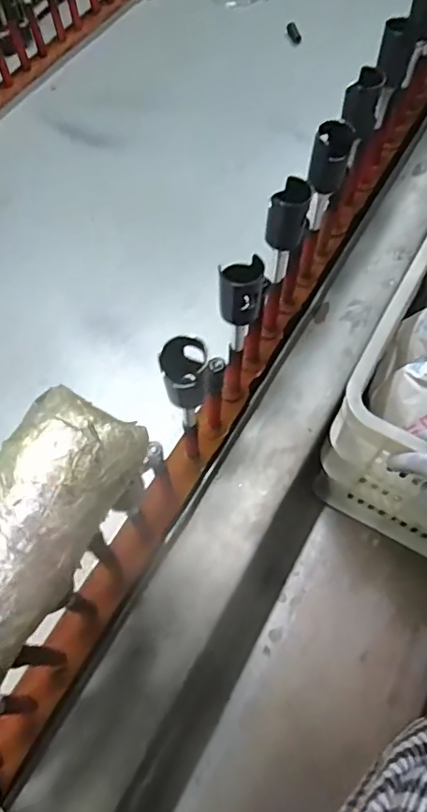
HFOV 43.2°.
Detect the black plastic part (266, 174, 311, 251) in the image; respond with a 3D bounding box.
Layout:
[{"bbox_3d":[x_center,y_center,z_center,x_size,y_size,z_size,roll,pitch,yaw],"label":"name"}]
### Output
[{"bbox_3d":[0.080,-0.205,0.576,0.039,0.061,0.046,15,59,7],"label":"black plastic part"}]

